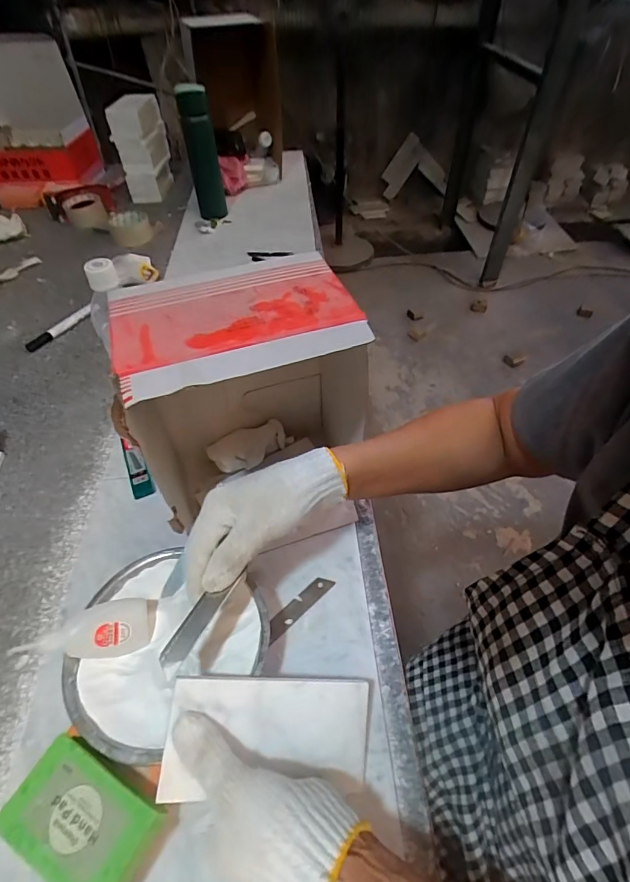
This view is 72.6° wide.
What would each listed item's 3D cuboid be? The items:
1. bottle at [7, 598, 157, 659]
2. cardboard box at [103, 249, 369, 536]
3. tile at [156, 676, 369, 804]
[{"bbox_3d":[-0.184,0.158,0.356,0.101,0.027,0.035,-3,46,-27],"label":"bottle"},{"bbox_3d":[-0.066,-0.023,0.428,0.188,0.253,0.124,-18,51,-11],"label":"cardboard box"},{"bbox_3d":[-0.031,0.215,0.317,0.148,0.006,0.072,8,75,-15],"label":"tile"}]

